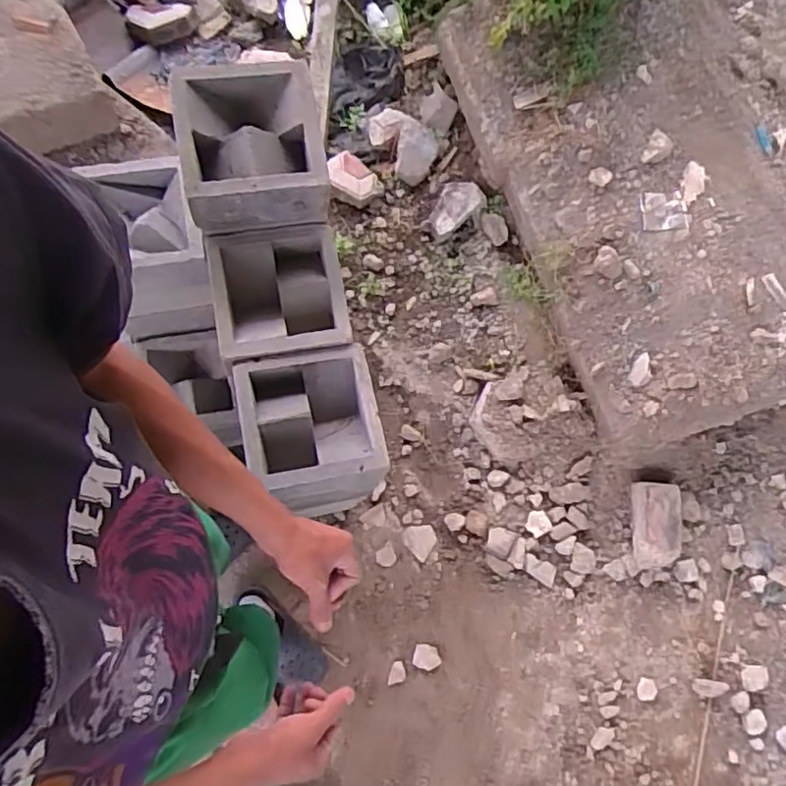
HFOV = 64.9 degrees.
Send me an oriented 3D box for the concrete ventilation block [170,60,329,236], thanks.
[{"bbox_3d":[-0.206,-0.363,0.914,0.194,0.126,0.196,-9,75,-10],"label":"concrete ventilation block"}]

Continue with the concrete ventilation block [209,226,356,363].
[{"bbox_3d":[-0.177,-0.139,0.968,0.196,0.091,0.201,-9,75,-10],"label":"concrete ventilation block"}]

